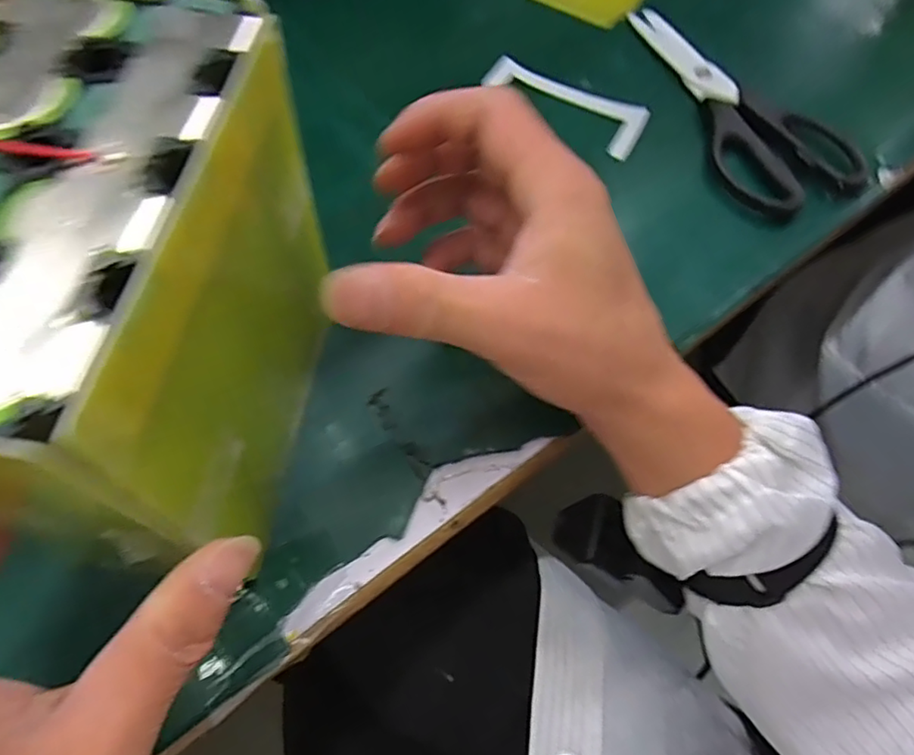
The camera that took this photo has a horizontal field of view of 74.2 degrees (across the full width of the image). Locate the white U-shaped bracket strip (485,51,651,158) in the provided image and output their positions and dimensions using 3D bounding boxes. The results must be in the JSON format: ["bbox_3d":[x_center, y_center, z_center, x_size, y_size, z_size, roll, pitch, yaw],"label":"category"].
[{"bbox_3d":[0.067,-0.169,0.371,0.104,0.011,0.034,36,66,13],"label":"white U-shaped bracket strip"}]

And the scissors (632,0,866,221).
[{"bbox_3d":[0.166,-0.175,0.375,0.078,0.012,0.187,-20,66,-14],"label":"scissors"}]

